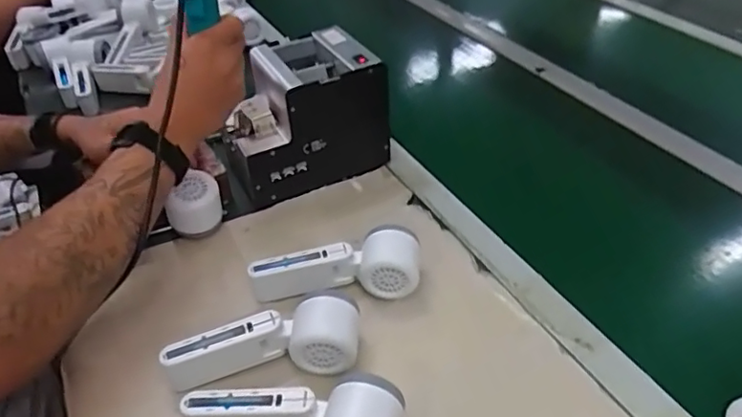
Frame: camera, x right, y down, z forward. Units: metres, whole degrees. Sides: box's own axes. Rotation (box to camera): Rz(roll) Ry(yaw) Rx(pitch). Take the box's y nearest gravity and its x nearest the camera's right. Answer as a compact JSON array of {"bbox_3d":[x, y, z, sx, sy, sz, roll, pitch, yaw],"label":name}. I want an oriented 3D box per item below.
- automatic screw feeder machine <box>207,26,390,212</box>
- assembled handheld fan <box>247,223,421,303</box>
[{"bbox_3d":[-0.086,-0.114,0.709,0.183,0.153,0.124,-19,43,-20],"label":"automatic screw feeder machine"},{"bbox_3d":[-0.035,0.057,0.564,0.162,0.054,0.046,-6,40,-5],"label":"assembled handheld fan"}]

